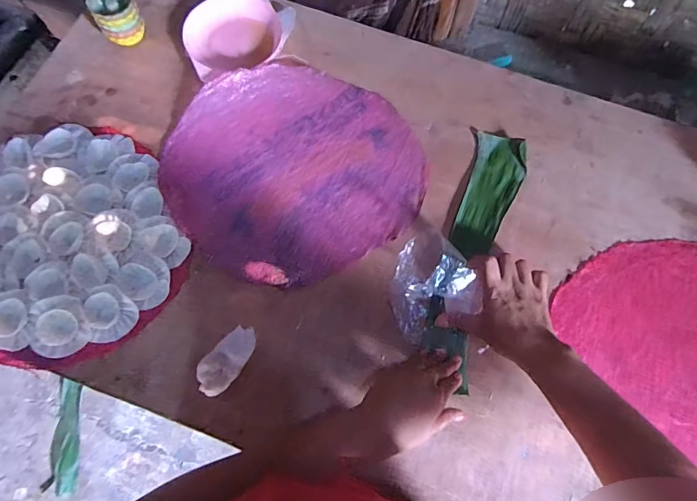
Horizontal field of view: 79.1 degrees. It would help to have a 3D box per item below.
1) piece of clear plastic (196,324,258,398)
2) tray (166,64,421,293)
[{"bbox_3d":[-0.142,0.132,0.506,0.084,0.036,0.042,-42,78,-13],"label":"piece of clear plastic"},{"bbox_3d":[-0.074,-0.120,0.589,0.331,0.029,0.318,0,73,-1],"label":"tray"}]

